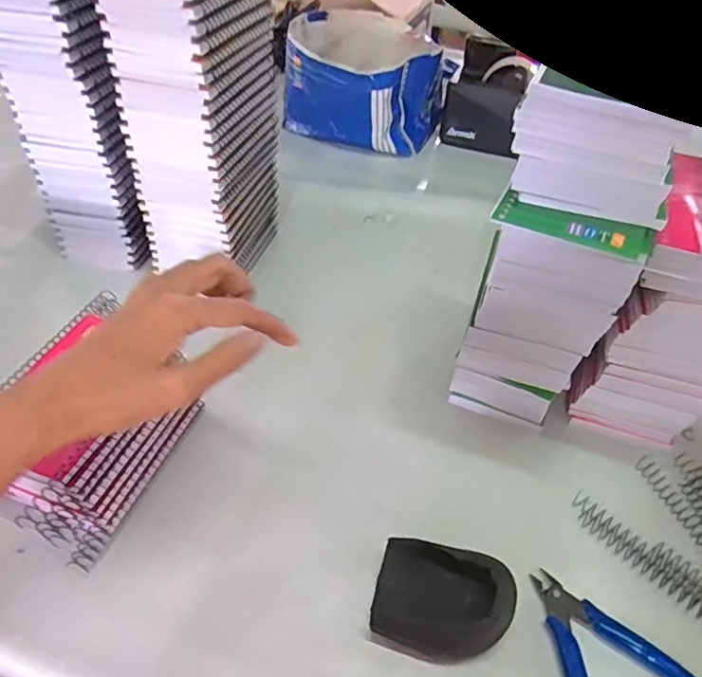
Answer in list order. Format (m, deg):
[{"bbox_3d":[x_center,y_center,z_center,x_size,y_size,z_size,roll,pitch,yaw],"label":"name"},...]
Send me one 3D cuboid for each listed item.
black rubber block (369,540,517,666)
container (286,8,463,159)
[{"bbox_3d":[0.059,0.168,0.366,0.084,0.025,0.065,11,45,9],"label":"black rubber block"},{"bbox_3d":[0.017,-0.380,0.860,0.220,0.135,0.228,1,44,-1],"label":"container"}]

